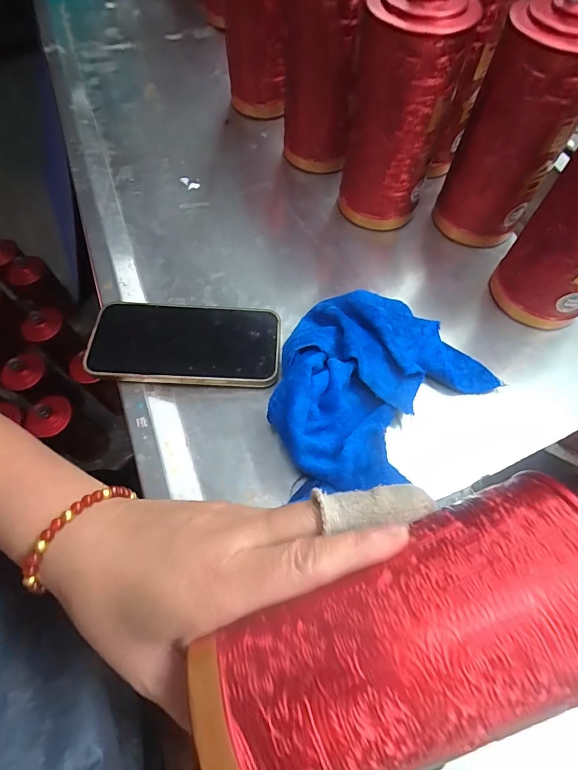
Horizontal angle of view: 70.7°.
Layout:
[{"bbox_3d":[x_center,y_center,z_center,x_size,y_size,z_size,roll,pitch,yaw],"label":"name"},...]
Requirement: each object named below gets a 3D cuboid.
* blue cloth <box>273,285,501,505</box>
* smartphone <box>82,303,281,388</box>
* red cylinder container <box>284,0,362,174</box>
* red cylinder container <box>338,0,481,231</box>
[{"bbox_3d":[0.059,-0.004,0.322,0.153,0.051,0.177,40,72,19],"label":"blue cloth"},{"bbox_3d":[-0.088,-0.038,0.353,0.156,0.019,0.080,1,60,0],"label":"smartphone"},{"bbox_3d":[0.039,-0.335,0.418,0.089,0.188,0.082,2,63,2],"label":"red cylinder container"},{"bbox_3d":[0.099,-0.245,0.371,0.086,0.189,0.080,2,63,2],"label":"red cylinder container"}]

